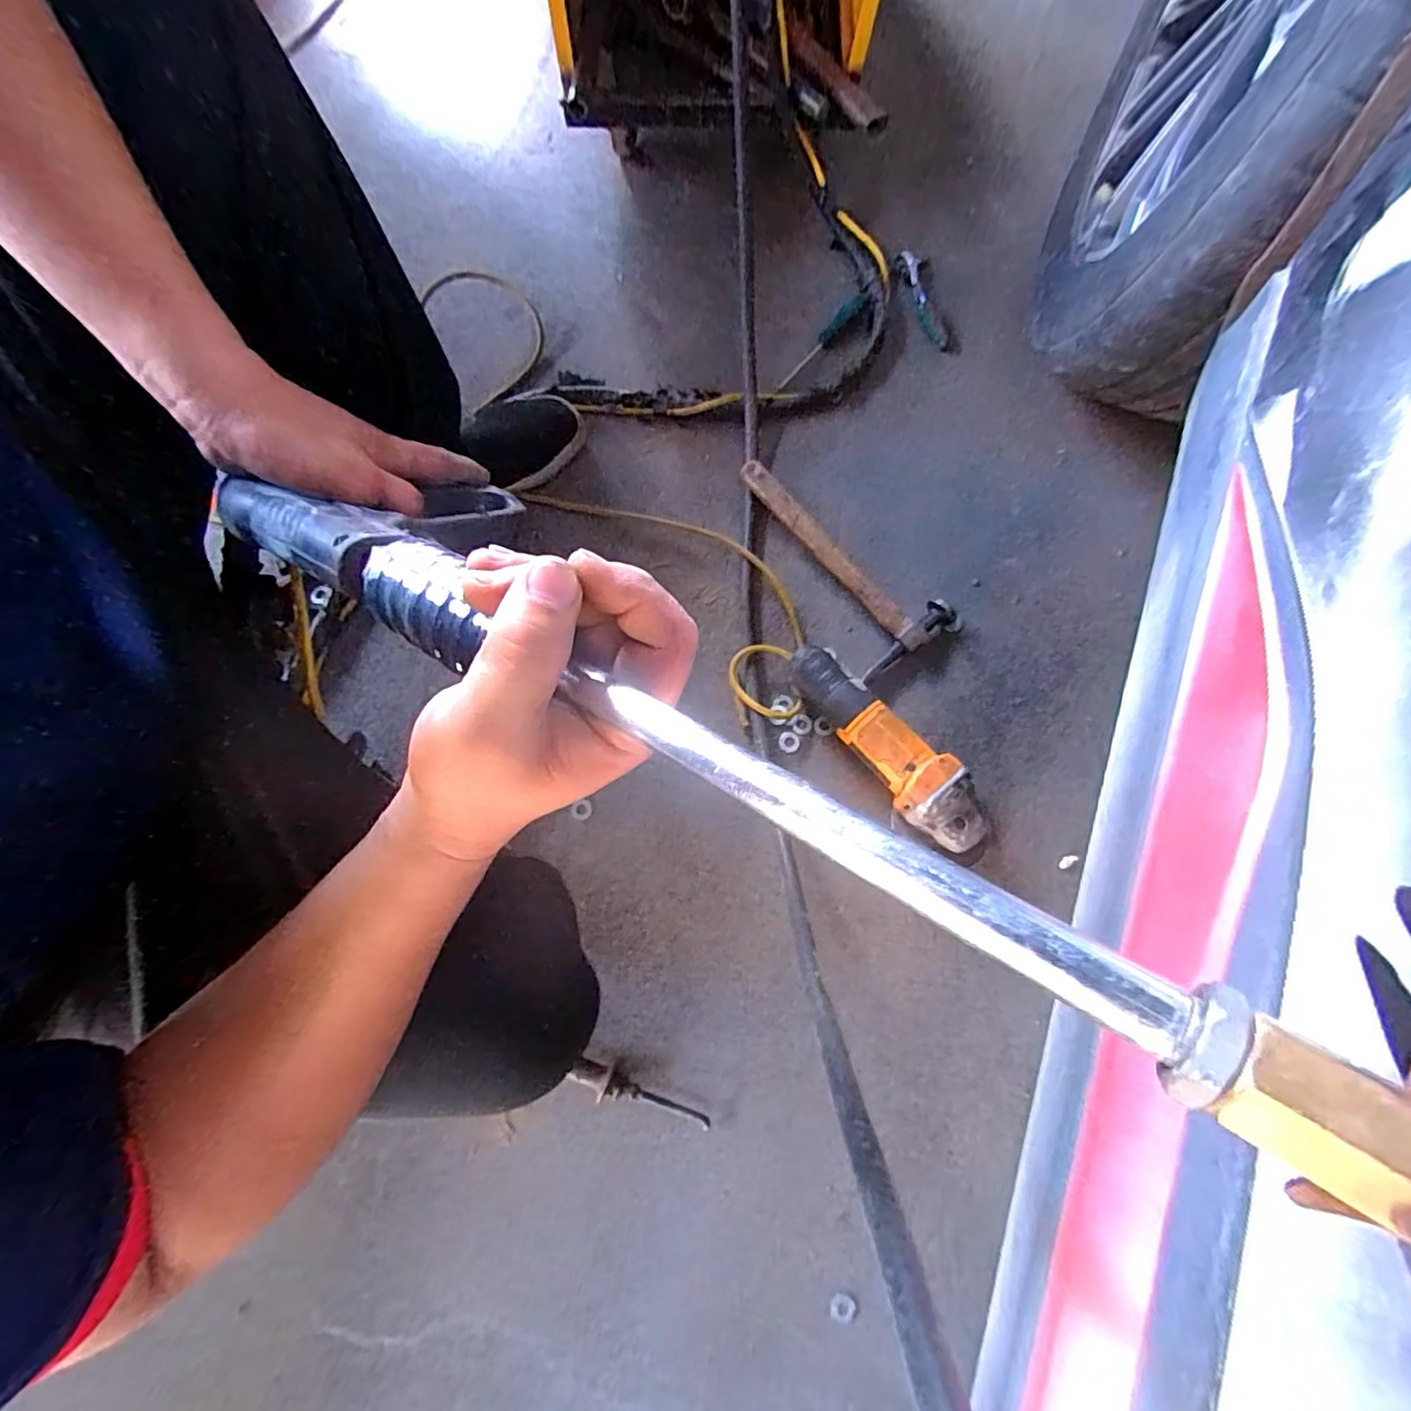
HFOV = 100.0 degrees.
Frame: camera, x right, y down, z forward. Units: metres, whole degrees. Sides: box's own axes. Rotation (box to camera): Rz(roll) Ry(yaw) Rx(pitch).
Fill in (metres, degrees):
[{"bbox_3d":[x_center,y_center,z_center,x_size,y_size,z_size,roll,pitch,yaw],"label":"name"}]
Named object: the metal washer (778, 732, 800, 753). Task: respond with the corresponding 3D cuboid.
[{"bbox_3d":[0.098,0.043,0.697,0.025,0.006,0.025,0,78,-1],"label":"metal washer"}]

